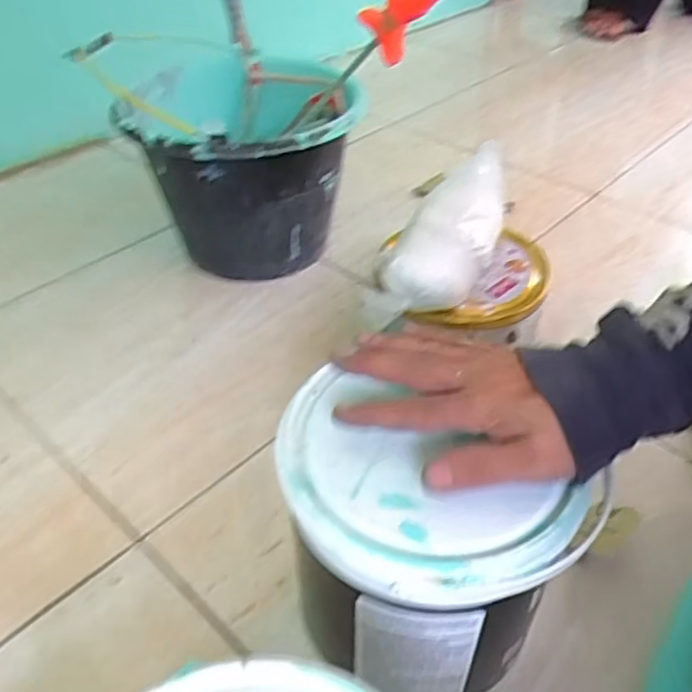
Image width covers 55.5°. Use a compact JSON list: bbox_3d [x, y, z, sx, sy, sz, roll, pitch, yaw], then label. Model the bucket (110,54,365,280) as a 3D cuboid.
[{"bbox_3d":[-0.128,-0.211,0.799,0.238,0.201,0.260,0,42,0],"label":"bucket"}]

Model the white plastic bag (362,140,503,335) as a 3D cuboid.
[{"bbox_3d":[0.106,-0.110,0.665,0.081,0.064,0.244,22,61,23],"label":"white plastic bag"}]

